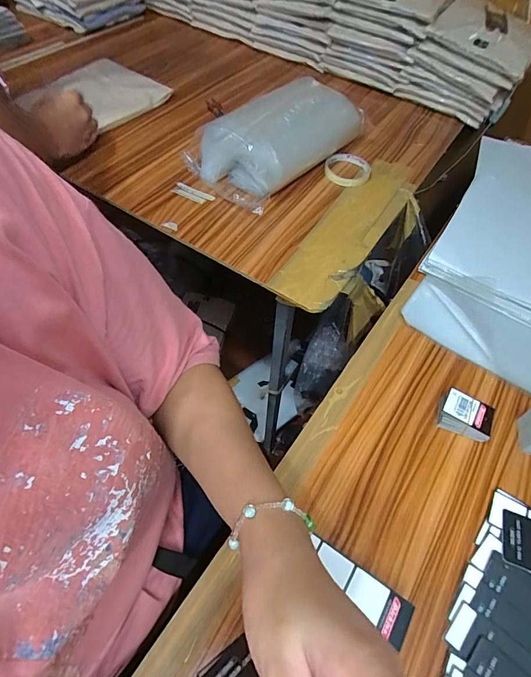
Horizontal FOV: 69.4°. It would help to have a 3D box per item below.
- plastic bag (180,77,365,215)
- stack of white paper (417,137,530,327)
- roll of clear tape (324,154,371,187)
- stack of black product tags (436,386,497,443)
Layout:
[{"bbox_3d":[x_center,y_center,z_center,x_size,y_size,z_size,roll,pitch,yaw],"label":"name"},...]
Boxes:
[{"bbox_3d":[0.021,-0.361,0.678,0.192,0.105,0.303,39,62,21],"label":"plastic bag"},{"bbox_3d":[0.439,-0.211,0.643,0.225,0.036,0.474,27,58,14],"label":"stack of white paper"},{"bbox_3d":[0.150,-0.307,0.705,0.080,0.020,0.082,2,55,-2],"label":"roll of clear tape"},{"bbox_3d":[0.225,0.087,0.435,0.053,0.026,0.043,21,57,10],"label":"stack of black product tags"}]

